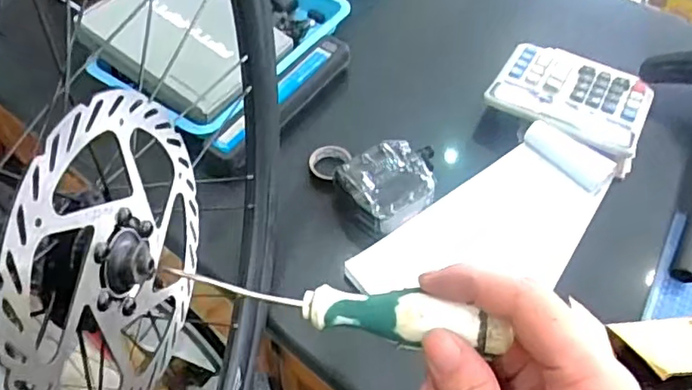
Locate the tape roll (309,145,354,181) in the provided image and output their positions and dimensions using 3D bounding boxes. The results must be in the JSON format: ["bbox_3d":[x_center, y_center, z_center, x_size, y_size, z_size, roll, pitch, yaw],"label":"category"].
[{"bbox_3d":[-0.019,-0.039,0.707,0.049,0.016,0.045,1,54,-1],"label":"tape roll"}]

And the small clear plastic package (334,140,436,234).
[{"bbox_3d":[0.053,-0.013,0.664,0.116,0.054,0.093,-29,60,-21],"label":"small clear plastic package"}]

